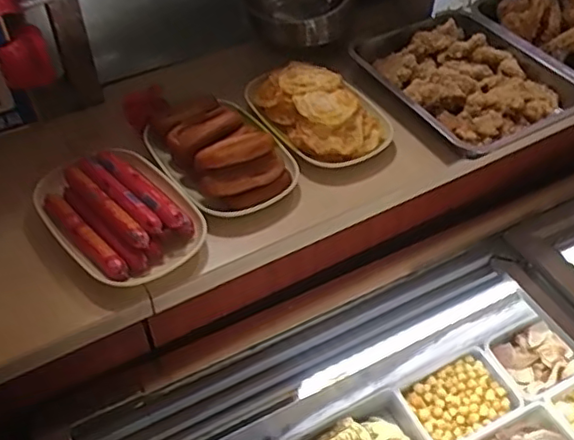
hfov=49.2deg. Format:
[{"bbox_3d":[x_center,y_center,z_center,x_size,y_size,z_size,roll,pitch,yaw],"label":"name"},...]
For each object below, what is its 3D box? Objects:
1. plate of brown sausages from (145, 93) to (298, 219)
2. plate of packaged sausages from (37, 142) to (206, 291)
[{"bbox_3d":[-0.085,-0.096,0.773,0.138,0.058,0.214,-25,50,-22],"label":"plate of brown sausages"},{"bbox_3d":[-0.194,-0.014,0.719,0.148,0.043,0.210,-26,50,-22],"label":"plate of packaged sausages"}]

